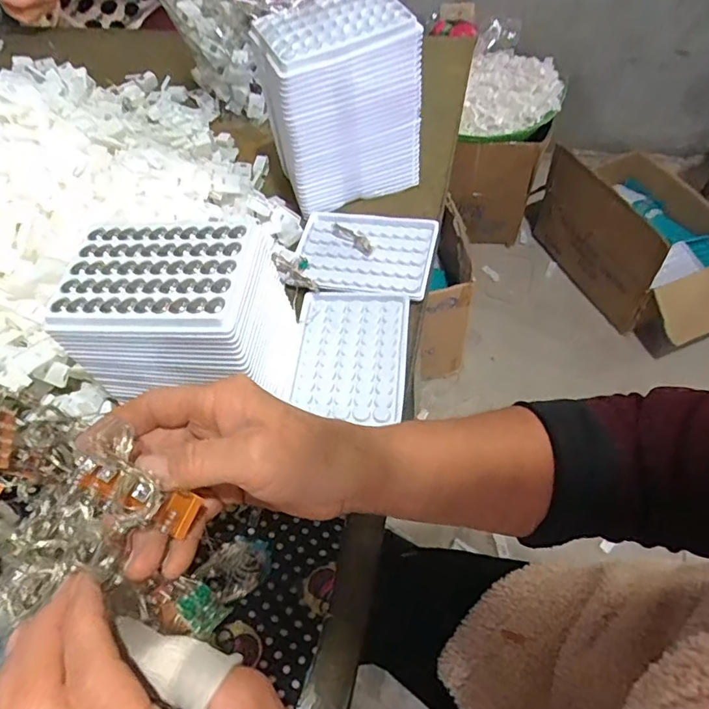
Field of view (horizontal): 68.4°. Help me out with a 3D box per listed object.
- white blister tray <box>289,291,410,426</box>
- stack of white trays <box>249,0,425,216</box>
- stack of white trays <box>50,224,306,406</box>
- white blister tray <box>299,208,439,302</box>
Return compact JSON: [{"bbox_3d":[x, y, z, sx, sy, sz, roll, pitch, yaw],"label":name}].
[{"bbox_3d":[-0.003,-0.002,0.440,0.092,0.011,0.126,3,57,8],"label":"white blister tray"},{"bbox_3d":[-0.013,-0.241,0.504,0.130,0.151,0.091,-21,57,-8],"label":"stack of white trays"},{"bbox_3d":[-0.121,-0.019,0.388,0.141,0.118,0.097,-1,56,5],"label":"stack of white trays"},{"bbox_3d":[0.009,-0.099,0.495,0.130,0.005,0.094,8,58,11],"label":"white blister tray"}]

